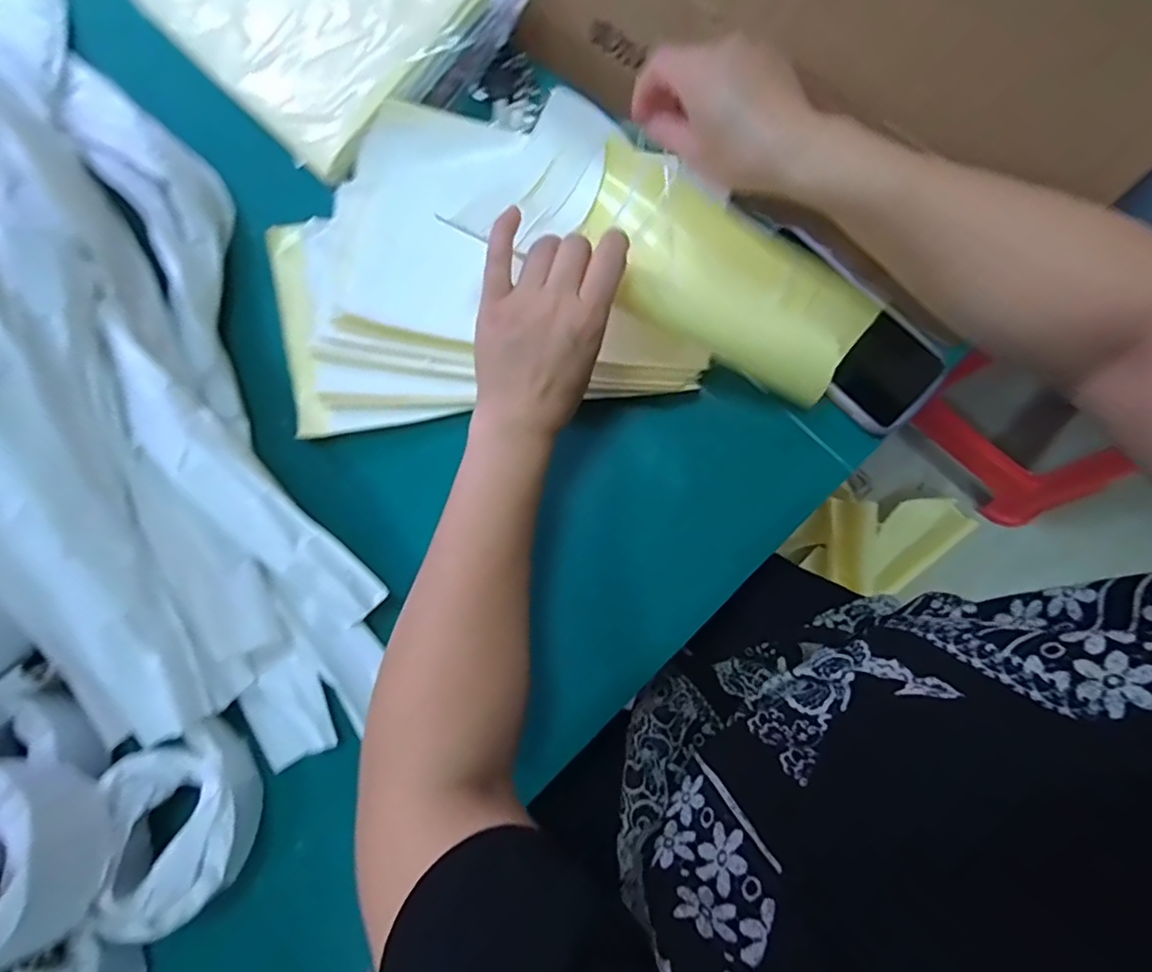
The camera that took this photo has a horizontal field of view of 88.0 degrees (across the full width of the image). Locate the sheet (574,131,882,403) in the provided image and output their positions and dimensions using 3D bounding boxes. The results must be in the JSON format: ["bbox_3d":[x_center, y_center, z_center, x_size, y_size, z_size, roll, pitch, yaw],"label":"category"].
[{"bbox_3d":[0.097,-0.147,0.422,0.211,0.025,0.091,38,115,1],"label":"sheet"}]

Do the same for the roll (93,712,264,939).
[{"bbox_3d":[-0.236,0.201,0.354,0.084,0.051,0.092,0,77,0],"label":"roll"}]

